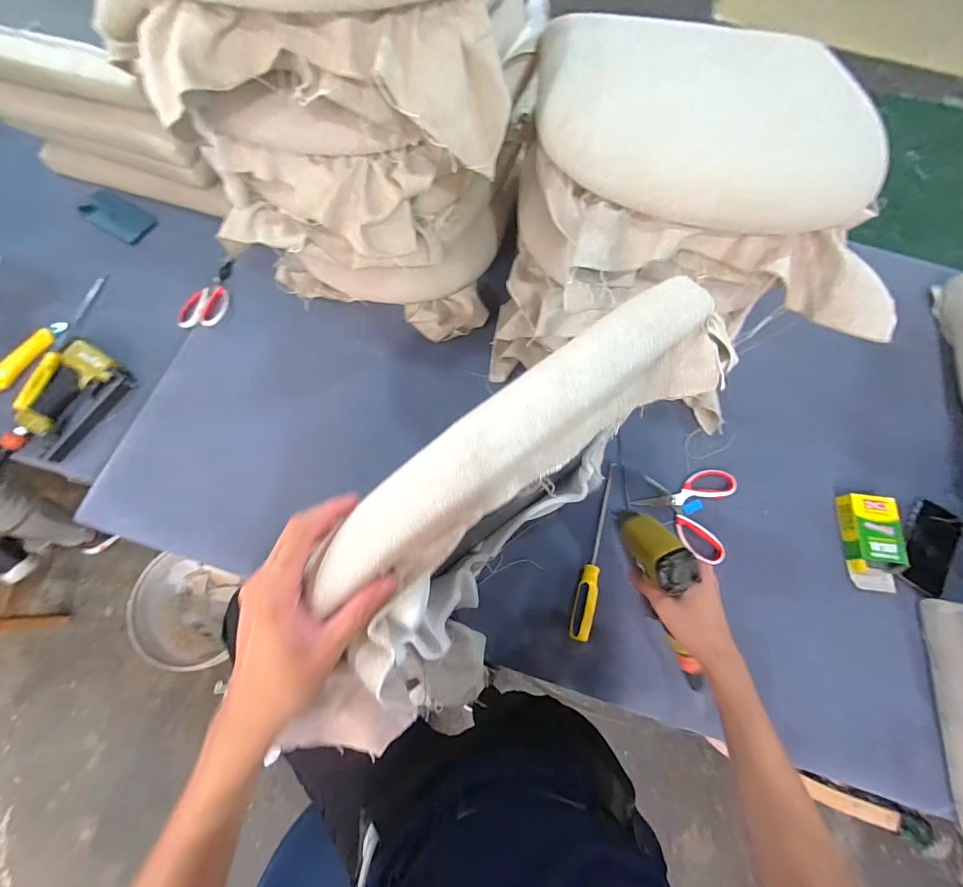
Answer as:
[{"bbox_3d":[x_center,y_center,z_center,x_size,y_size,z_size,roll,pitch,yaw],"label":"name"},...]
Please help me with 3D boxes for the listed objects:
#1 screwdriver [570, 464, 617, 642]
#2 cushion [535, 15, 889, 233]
[{"bbox_3d":[0.188,0.169,0.694,0.030,0.021,0.288,16,71,3],"label":"screwdriver"},{"bbox_3d":[0.290,-0.413,0.526,0.413,0.056,0.328,9,71,1],"label":"cushion"}]

